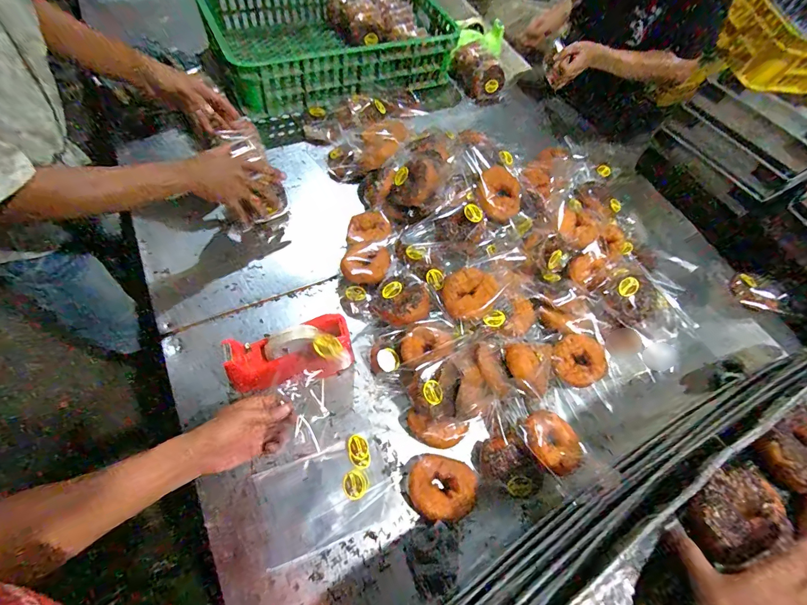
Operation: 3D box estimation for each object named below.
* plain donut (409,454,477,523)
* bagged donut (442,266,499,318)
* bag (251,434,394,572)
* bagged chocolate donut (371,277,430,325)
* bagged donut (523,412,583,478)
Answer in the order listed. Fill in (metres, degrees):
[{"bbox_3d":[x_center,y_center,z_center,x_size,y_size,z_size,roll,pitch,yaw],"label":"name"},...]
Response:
[{"bbox_3d":[0.061,0.287,0.598,0.100,0.022,0.088,12,64,5],"label":"plain donut"},{"bbox_3d":[0.115,-0.015,0.694,0.083,0.033,0.094,29,67,12],"label":"bagged donut"},{"bbox_3d":[-0.119,0.295,0.593,0.200,0.021,0.127,-19,66,-10],"label":"bag"},{"bbox_3d":[-0.001,0.001,0.712,0.095,0.051,0.094,-37,70,-17],"label":"bagged chocolate donut"},{"bbox_3d":[0.233,0.215,0.617,0.082,0.033,0.115,15,36,7],"label":"bagged donut"}]

